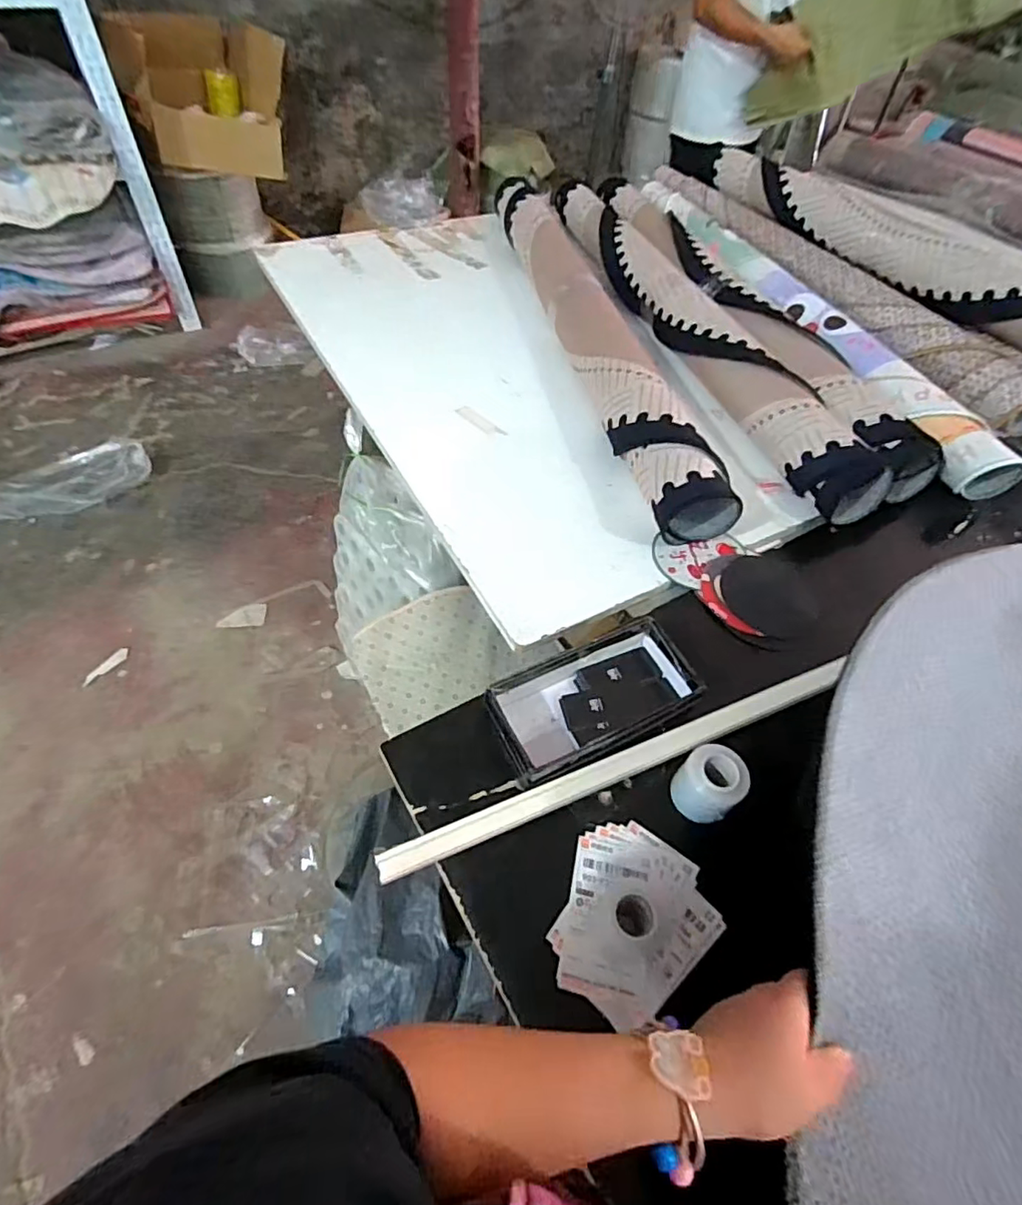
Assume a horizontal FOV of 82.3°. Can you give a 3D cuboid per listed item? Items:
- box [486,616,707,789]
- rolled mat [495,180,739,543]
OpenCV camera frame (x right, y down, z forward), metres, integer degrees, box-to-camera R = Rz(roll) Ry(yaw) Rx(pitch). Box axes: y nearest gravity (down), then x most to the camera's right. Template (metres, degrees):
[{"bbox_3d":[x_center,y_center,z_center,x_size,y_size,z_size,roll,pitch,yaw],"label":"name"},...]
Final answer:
[{"bbox_3d":[0.089,0.109,0.647,0.226,0.050,0.117,-23,59,-19],"label":"box"},{"bbox_3d":[0.130,-0.518,1.075,0.098,0.109,1.039,-10,54,-11],"label":"rolled mat"}]

